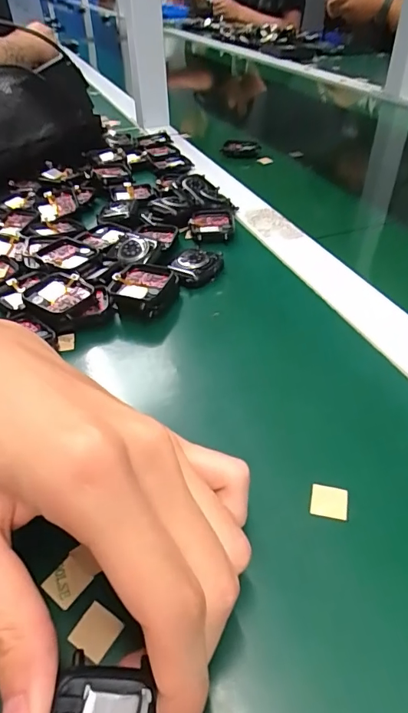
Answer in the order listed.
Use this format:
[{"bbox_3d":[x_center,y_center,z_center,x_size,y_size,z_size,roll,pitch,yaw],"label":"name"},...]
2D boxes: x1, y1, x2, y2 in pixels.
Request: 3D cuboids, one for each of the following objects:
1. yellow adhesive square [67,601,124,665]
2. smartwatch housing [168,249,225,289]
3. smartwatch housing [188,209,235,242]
[{"bbox_3d":[-0.040,0.101,0.167,0.015,0.004,0.015,24,47,26],"label":"yellow adhesive square"},{"bbox_3d":[-0.005,-0.066,0.348,0.038,0.014,0.043,3,41,5],"label":"smartwatch housing"},{"bbox_3d":[0.007,-0.117,0.402,0.040,0.009,0.047,0,41,2],"label":"smartwatch housing"}]

